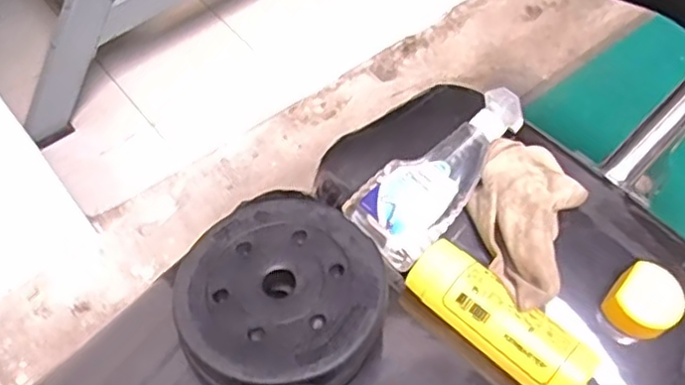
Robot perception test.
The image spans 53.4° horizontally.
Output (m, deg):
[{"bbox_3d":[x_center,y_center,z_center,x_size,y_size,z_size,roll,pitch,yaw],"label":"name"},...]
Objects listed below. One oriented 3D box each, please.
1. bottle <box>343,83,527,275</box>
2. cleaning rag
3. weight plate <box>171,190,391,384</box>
[{"bbox_3d":[0.101,-0.027,0.720,0.214,0.058,0.099,-45,65,-11],"label":"bottle"},{"bbox_3d":[0.174,0.027,0.675,0.105,0.035,0.184,21,59,15],"label":"cleaning rag"},{"bbox_3d":[-0.056,0.092,0.605,0.181,0.051,0.180,-1,56,1],"label":"weight plate"}]

